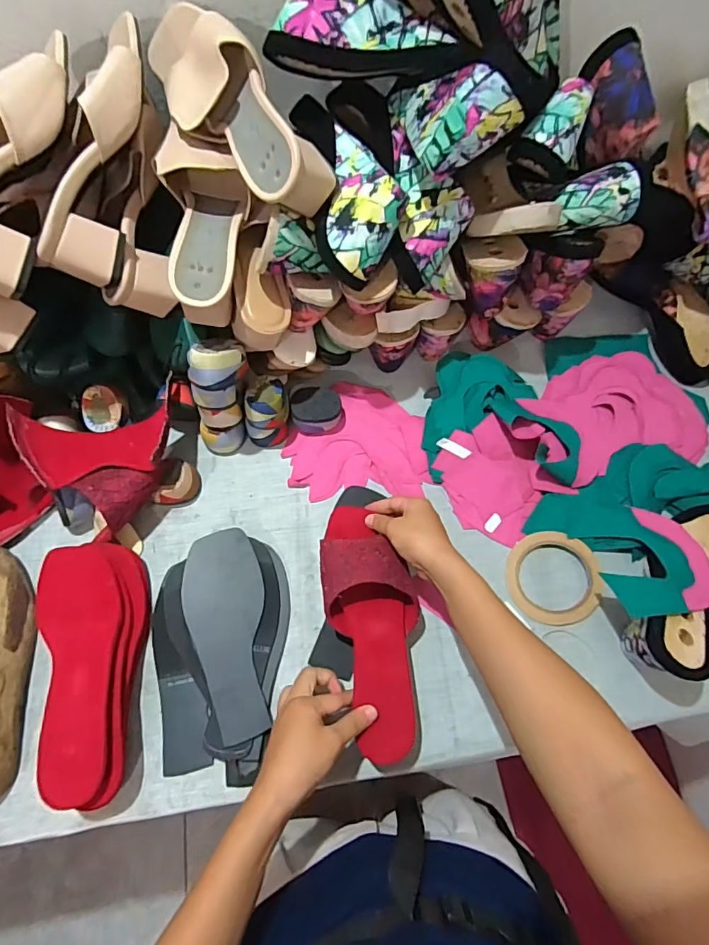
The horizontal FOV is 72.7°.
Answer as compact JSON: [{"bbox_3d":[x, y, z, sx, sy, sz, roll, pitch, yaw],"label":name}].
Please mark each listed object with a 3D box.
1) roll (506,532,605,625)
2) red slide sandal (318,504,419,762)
[{"bbox_3d":[0.224,0.116,0.536,0.100,0.018,0.099,0,68,-1],"label":"roll"},{"bbox_3d":[0.021,0.147,0.481,0.087,0.035,0.243,-10,68,-6],"label":"red slide sandal"}]

